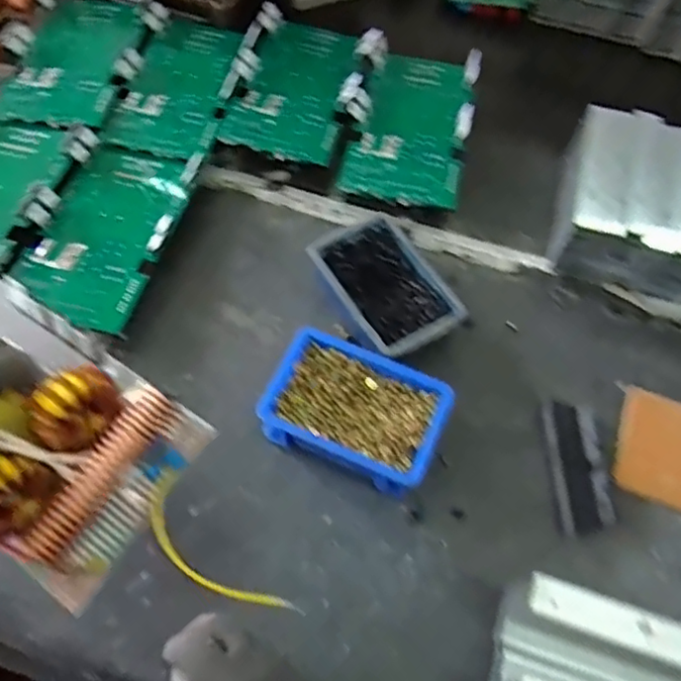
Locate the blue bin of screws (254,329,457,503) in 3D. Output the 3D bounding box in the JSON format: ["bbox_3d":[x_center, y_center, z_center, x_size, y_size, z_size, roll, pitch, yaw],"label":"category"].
[{"bbox_3d":[0.013,0.066,0.569,0.150,0.052,0.105,23,64,9],"label":"blue bin of screws"}]

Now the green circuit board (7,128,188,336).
[{"bbox_3d":[-0.243,-0.120,0.641,0.136,0.023,0.217,14,63,4],"label":"green circuit board"}]

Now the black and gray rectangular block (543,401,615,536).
[{"bbox_3d":[0.217,0.117,0.587,0.051,0.017,0.122,-1,63,-4],"label":"black and gray rectangular block"}]

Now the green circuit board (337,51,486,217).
[{"bbox_3d":[0.088,-0.260,0.742,0.127,0.018,0.236,14,63,4],"label":"green circuit board"}]

